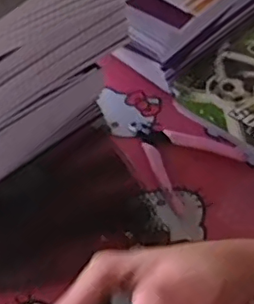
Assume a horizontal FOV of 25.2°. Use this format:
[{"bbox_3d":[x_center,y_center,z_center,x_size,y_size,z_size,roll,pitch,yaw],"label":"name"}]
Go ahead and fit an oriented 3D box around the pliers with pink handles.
[{"bbox_3d":[0.051,-0.002,0.605,0.097,0.010,0.116,-34,58,-23],"label":"pliers with pink handles"}]

